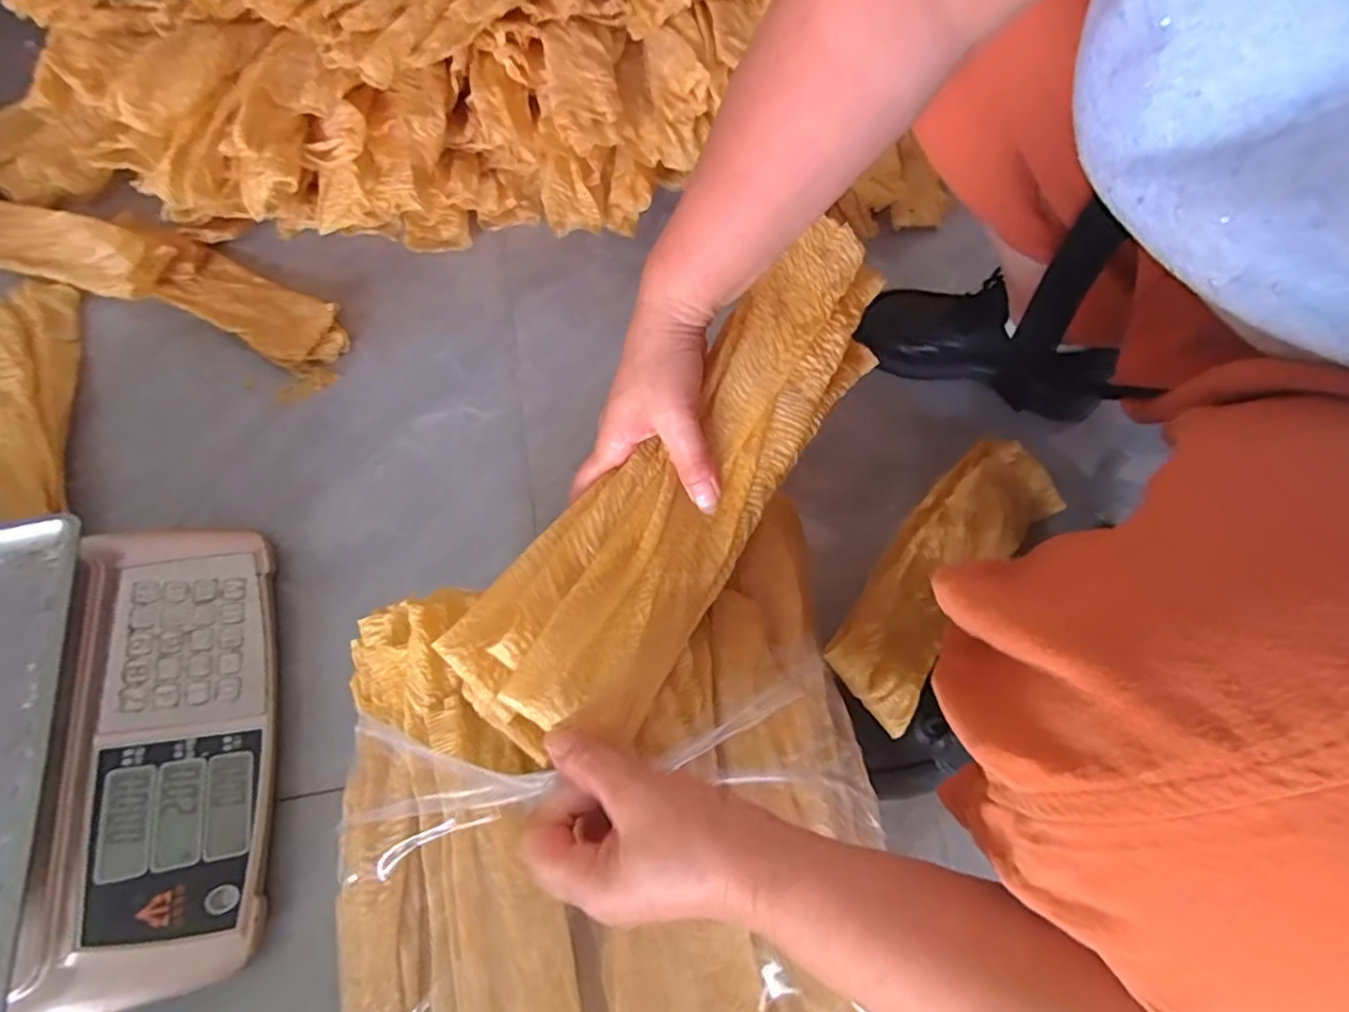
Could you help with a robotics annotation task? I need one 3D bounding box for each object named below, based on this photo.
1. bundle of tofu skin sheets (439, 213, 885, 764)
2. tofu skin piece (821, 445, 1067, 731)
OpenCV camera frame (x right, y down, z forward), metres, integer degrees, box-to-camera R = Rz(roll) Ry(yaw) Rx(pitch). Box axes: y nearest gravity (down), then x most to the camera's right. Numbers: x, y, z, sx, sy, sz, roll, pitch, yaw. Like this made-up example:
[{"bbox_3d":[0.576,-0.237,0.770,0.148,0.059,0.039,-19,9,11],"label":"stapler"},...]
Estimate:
[{"bbox_3d":[0.017,-0.018,0.393,0.104,0.054,0.353,34,75,14],"label":"bundle of tofu skin sheets"},{"bbox_3d":[0.228,0.042,0.538,0.087,0.021,0.323,40,56,16],"label":"tofu skin piece"}]

